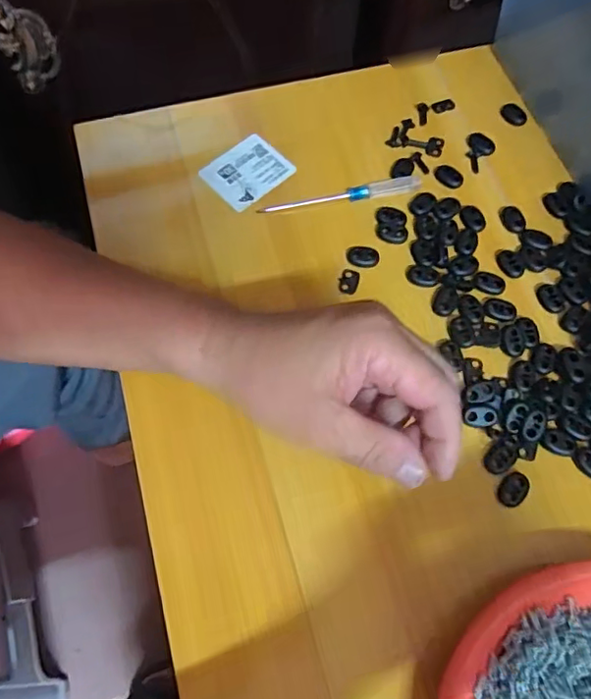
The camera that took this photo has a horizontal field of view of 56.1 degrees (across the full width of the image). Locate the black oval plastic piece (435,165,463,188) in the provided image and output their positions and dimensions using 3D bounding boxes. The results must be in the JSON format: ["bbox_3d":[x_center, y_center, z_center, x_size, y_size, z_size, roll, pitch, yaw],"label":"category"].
[{"bbox_3d":[0.116,-0.131,0.420,0.022,0.005,0.016,32,70,11],"label":"black oval plastic piece"}]

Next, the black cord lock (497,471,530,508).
[{"bbox_3d":[0.130,0.084,0.331,0.021,0.006,0.015,-38,74,-15],"label":"black cord lock"}]

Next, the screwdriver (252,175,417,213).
[{"bbox_3d":[0.035,-0.112,0.405,0.120,0.006,0.011,-13,69,-7],"label":"screwdriver"}]

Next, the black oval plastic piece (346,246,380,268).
[{"bbox_3d":[0.047,-0.066,0.389,0.022,0.004,0.016,7,68,1],"label":"black oval plastic piece"}]

